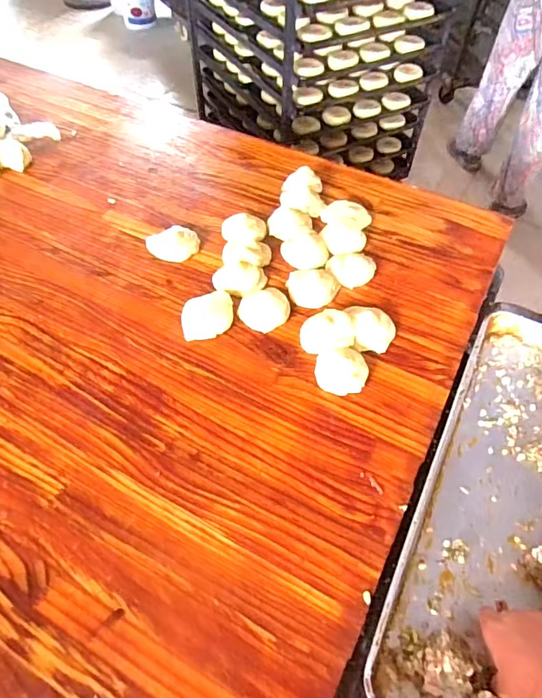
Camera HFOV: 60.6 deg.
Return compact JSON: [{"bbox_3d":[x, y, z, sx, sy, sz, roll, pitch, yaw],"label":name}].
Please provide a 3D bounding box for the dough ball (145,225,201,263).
[{"bbox_3d":[-0.175,-0.190,0.836,0.089,0.035,0.058,-15,56,-12],"label":"dough ball"}]

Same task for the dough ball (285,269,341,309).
[{"bbox_3d":[0.071,-0.108,0.786,0.087,0.036,0.071,9,54,6],"label":"dough ball"}]

